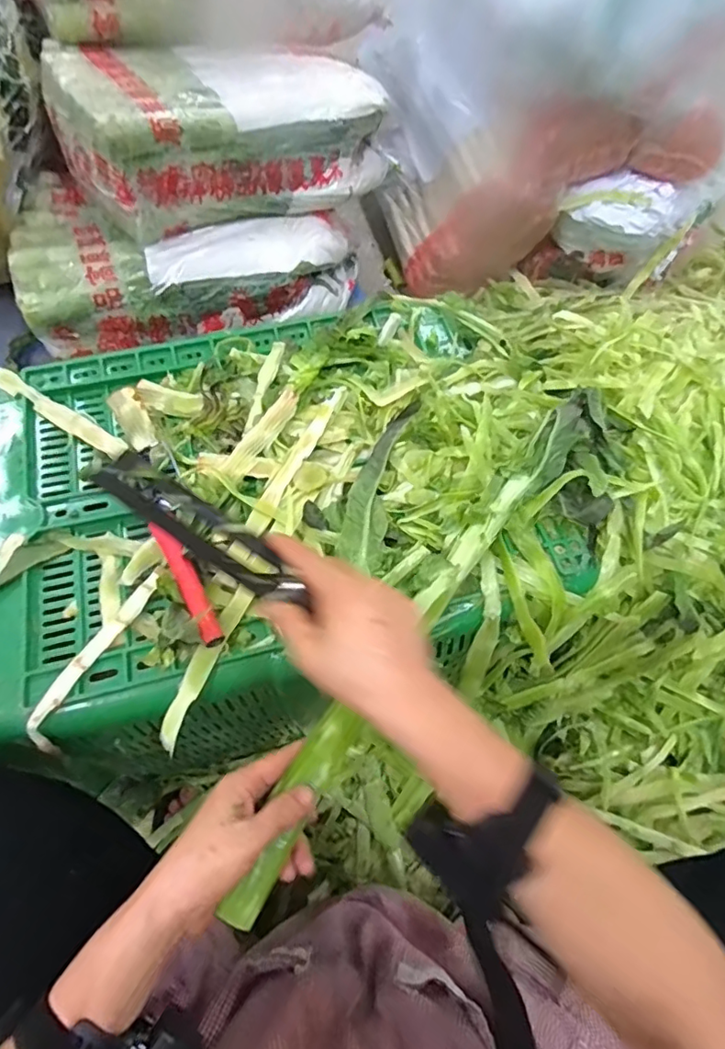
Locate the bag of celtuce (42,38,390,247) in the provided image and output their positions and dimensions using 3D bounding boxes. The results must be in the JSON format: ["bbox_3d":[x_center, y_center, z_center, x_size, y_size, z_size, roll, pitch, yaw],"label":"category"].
[{"bbox_3d":[-0.202,-0.586,0.792,0.438,0.163,0.255,-26,67,-13],"label":"bag of celtuce"}]

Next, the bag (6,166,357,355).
[{"bbox_3d":[-0.237,-0.368,0.797,0.474,0.170,0.182,-10,65,-6],"label":"bag"}]

